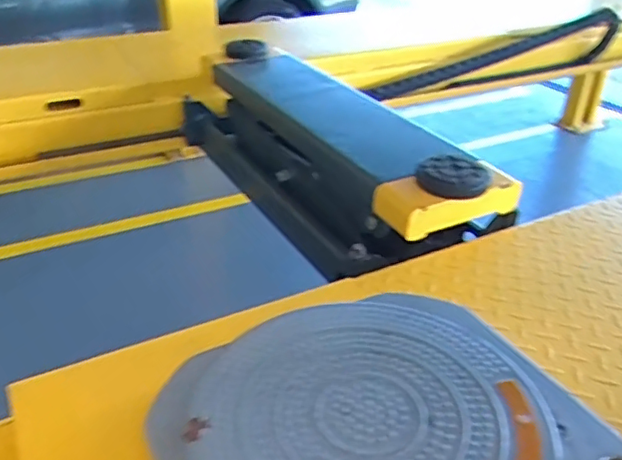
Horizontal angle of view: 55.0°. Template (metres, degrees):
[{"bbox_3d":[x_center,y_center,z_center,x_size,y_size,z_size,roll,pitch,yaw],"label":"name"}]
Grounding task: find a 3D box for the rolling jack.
[{"bbox_3d":[-0.011,-0.160,1.264,0.297,0.242,0.900,-20,37,-31],"label":"rolling jack"}]

